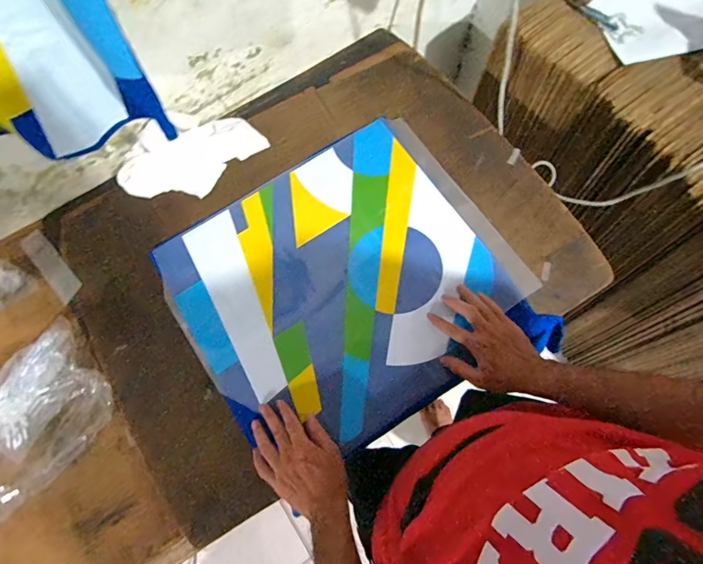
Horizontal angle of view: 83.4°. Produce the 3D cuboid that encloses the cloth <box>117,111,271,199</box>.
[{"bbox_3d":[-0.294,-0.231,0.712,0.247,0.053,0.145,-43,76,-10],"label":"cloth"}]

